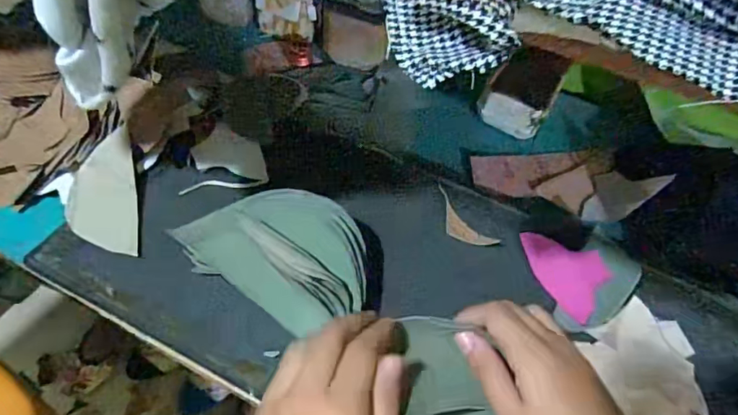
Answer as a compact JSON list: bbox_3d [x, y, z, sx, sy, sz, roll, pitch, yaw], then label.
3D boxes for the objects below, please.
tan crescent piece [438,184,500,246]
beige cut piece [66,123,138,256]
[{"bbox_3d":[0.074,0.009,0.432,0.027,0.009,0.074,-24,58,-25],"label":"tan crescent piece"},{"bbox_3d":[-0.211,-0.012,0.406,0.050,0.019,0.111,-8,52,-14],"label":"beige cut piece"}]

